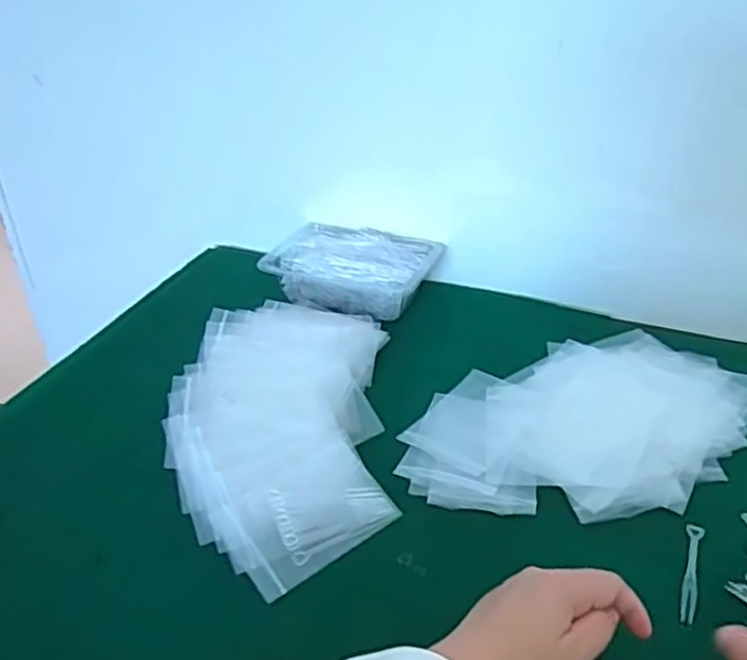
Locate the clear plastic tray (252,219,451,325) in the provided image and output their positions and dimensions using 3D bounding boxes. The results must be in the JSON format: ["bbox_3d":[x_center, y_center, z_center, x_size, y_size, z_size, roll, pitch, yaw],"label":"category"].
[{"bbox_3d":[-0.025,-0.068,0.801,0.173,0.047,0.135,19,40,29],"label":"clear plastic tray"}]

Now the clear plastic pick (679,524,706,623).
[{"bbox_3d":[0.219,0.166,0.491,0.011,0.004,0.087,13,37,22],"label":"clear plastic pick"}]

